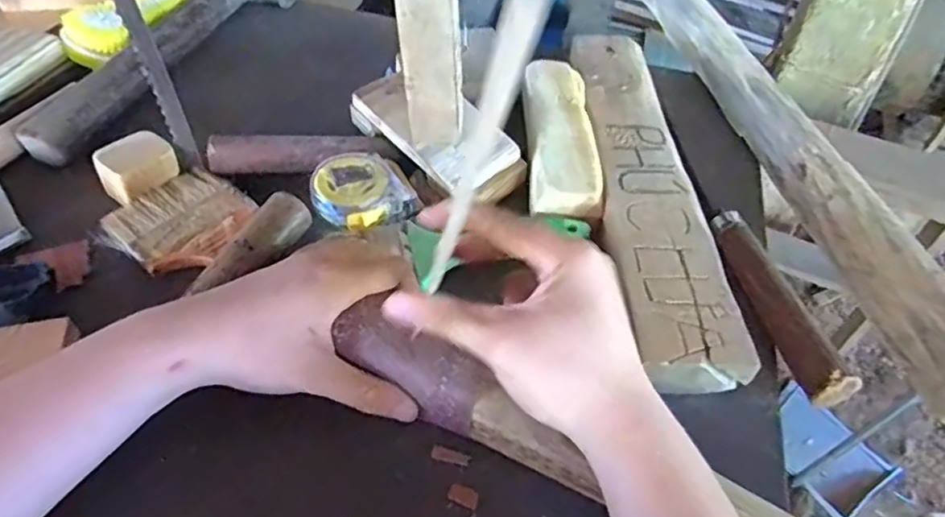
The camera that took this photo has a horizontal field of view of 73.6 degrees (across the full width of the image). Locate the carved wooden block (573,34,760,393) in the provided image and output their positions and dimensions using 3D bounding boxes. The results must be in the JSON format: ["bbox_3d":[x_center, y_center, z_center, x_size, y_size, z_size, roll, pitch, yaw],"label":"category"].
[{"bbox_3d":[0.131,-0.074,0.504,0.072,0.032,0.385,1,47,-4],"label":"carved wooden block"}]

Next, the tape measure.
[{"bbox_3d":[-0.083,-0.054,0.486,0.073,0.026,0.068,1,51,-2],"label":"tape measure"}]

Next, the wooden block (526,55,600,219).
[{"bbox_3d":[0.072,-0.103,0.523,0.055,0.023,0.176,2,47,-2],"label":"wooden block"}]

